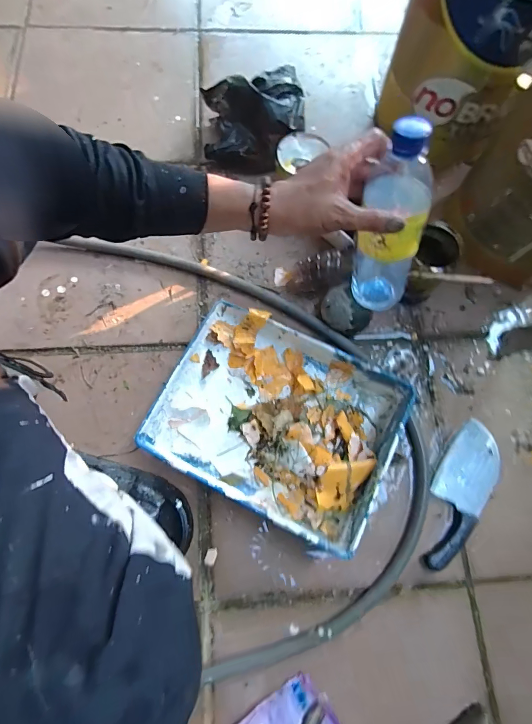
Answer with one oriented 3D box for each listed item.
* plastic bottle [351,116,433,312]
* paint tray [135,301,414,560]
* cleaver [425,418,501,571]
[{"bbox_3d":[0.138,-0.145,0.423,0.076,0.224,0.068,-15,56,-7],"label":"plastic bottle"},{"bbox_3d":[0.014,0.086,0.619,0.356,0.074,0.283,27,74,6],"label":"paint tray"},{"bbox_3d":[0.315,0.211,0.625,0.088,0.020,0.243,36,75,8],"label":"cleaver"}]

